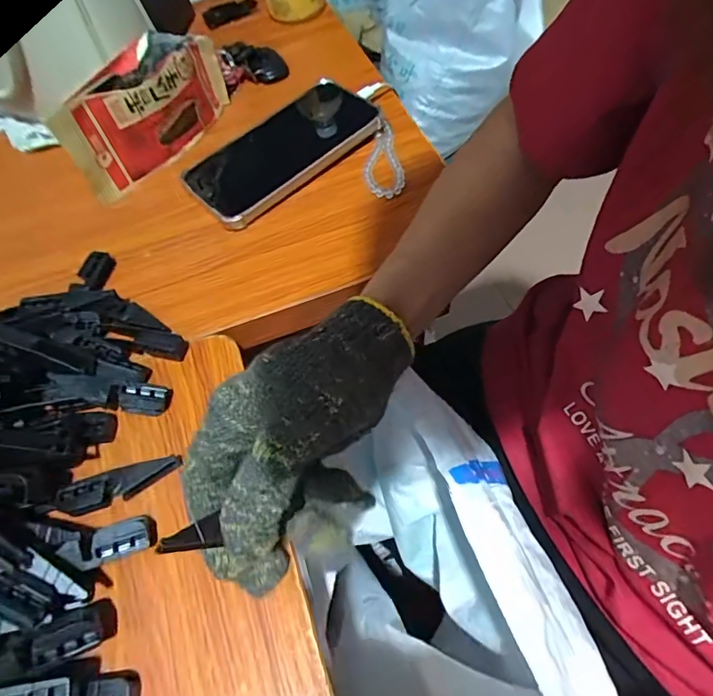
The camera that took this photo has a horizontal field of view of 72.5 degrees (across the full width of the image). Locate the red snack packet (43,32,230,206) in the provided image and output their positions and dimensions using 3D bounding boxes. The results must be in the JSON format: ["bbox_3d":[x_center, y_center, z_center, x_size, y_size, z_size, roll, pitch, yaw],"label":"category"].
[{"bbox_3d":[-0.177,-0.209,0.423,0.045,0.081,0.162,21,62,16],"label":"red snack packet"}]

